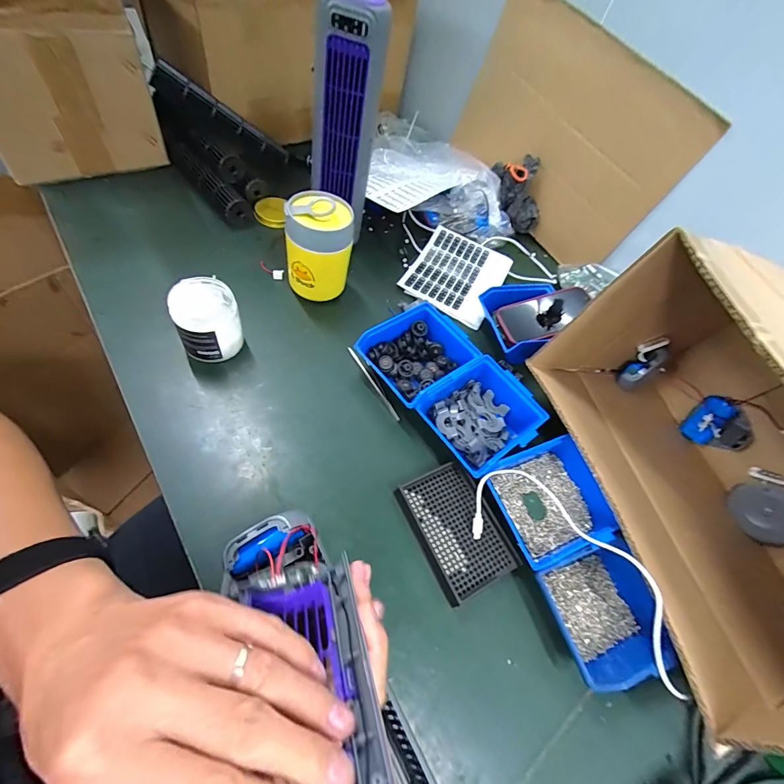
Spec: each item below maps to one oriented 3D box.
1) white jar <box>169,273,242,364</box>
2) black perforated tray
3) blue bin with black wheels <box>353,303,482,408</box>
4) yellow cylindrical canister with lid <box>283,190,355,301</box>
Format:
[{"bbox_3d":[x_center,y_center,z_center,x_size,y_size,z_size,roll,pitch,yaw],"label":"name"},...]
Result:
[{"bbox_3d":[-0.231,-0.088,0.468,0.074,0.085,0.069,6,58,-10],"label":"white jar"},{"bbox_3d":[0.074,0.152,0.419,0.095,0.010,0.132,-19,65,-23],"label":"black perforated tray"},{"bbox_3d":[0.042,-0.053,0.516,0.152,0.061,0.115,-33,72,-23],"label":"blue bin with black wheels"},{"bbox_3d":[-0.105,-0.202,0.550,0.093,0.141,0.086,0,62,-9],"label":"yellow cylindrical canister with lid"}]

